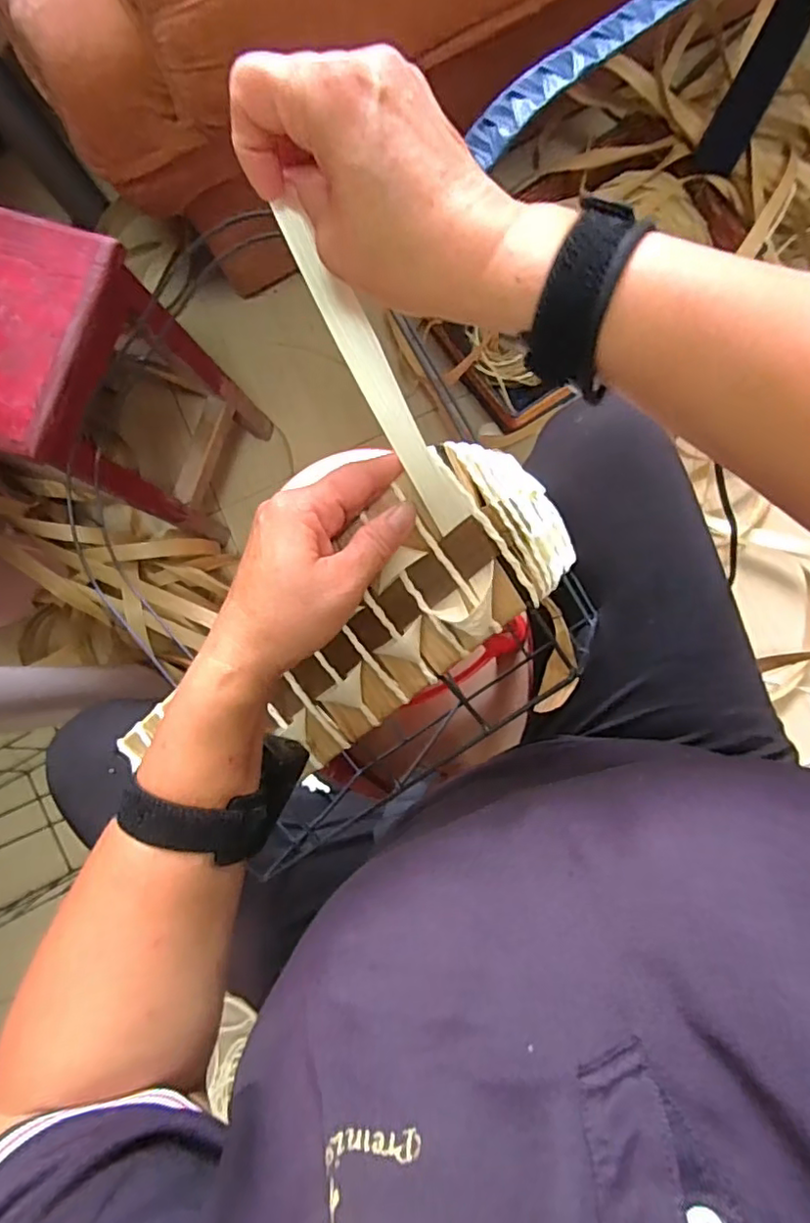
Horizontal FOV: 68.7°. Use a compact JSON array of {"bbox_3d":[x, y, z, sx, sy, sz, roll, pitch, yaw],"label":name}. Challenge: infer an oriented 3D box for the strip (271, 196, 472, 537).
[{"bbox_3d":[-0.014,-0.118,0.300,0.020,0.009,0.168,-30,104,1],"label":"strip"}]

